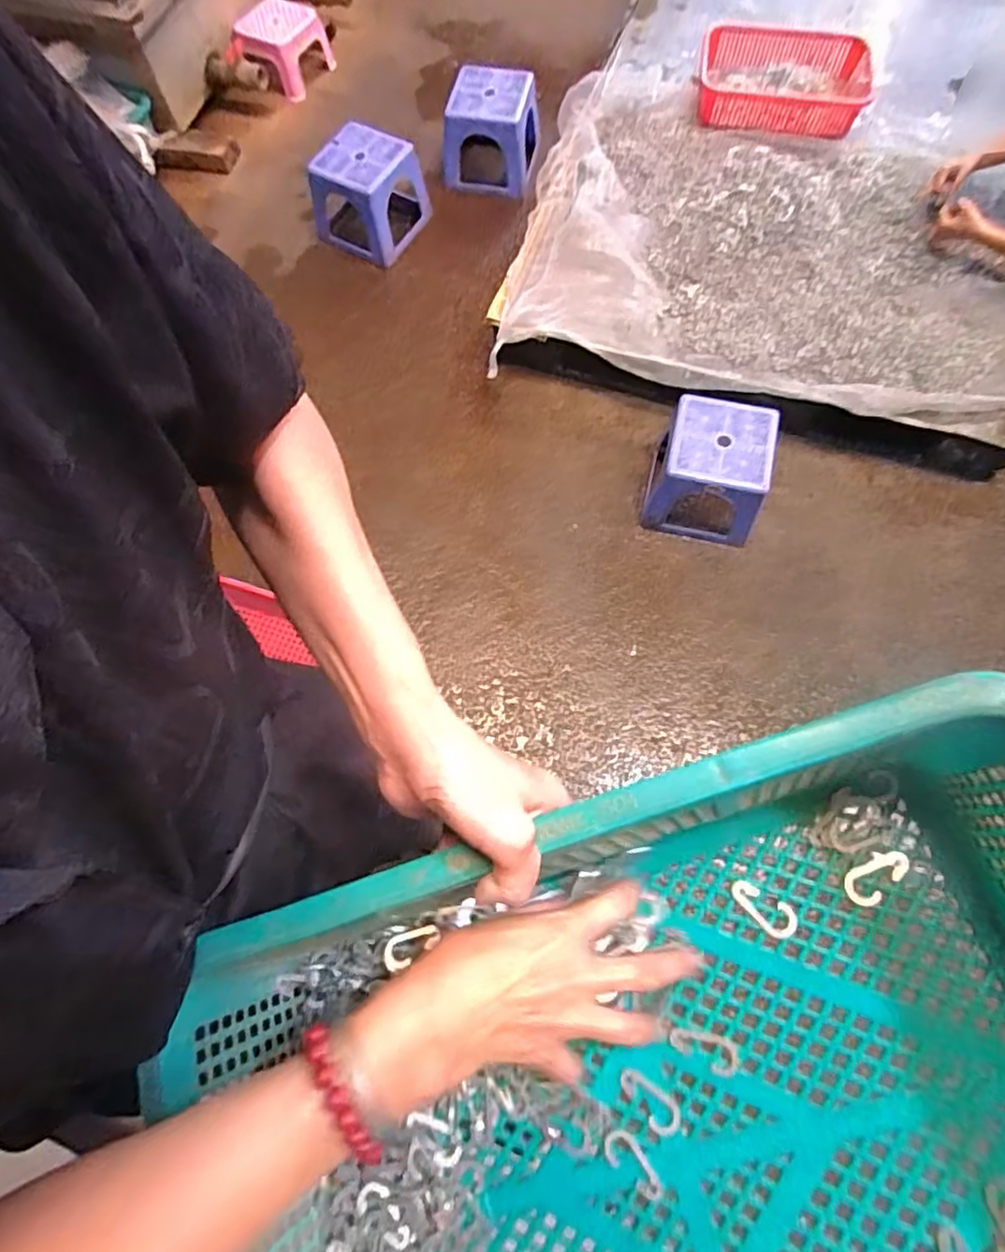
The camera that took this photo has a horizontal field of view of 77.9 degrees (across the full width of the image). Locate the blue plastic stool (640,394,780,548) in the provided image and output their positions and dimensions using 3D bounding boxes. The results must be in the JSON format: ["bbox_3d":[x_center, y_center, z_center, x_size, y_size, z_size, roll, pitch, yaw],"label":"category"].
[{"bbox_3d":[0.475,-0.356,1.421,0.247,0.204,0.249,12,69,6],"label":"blue plastic stool"}]

